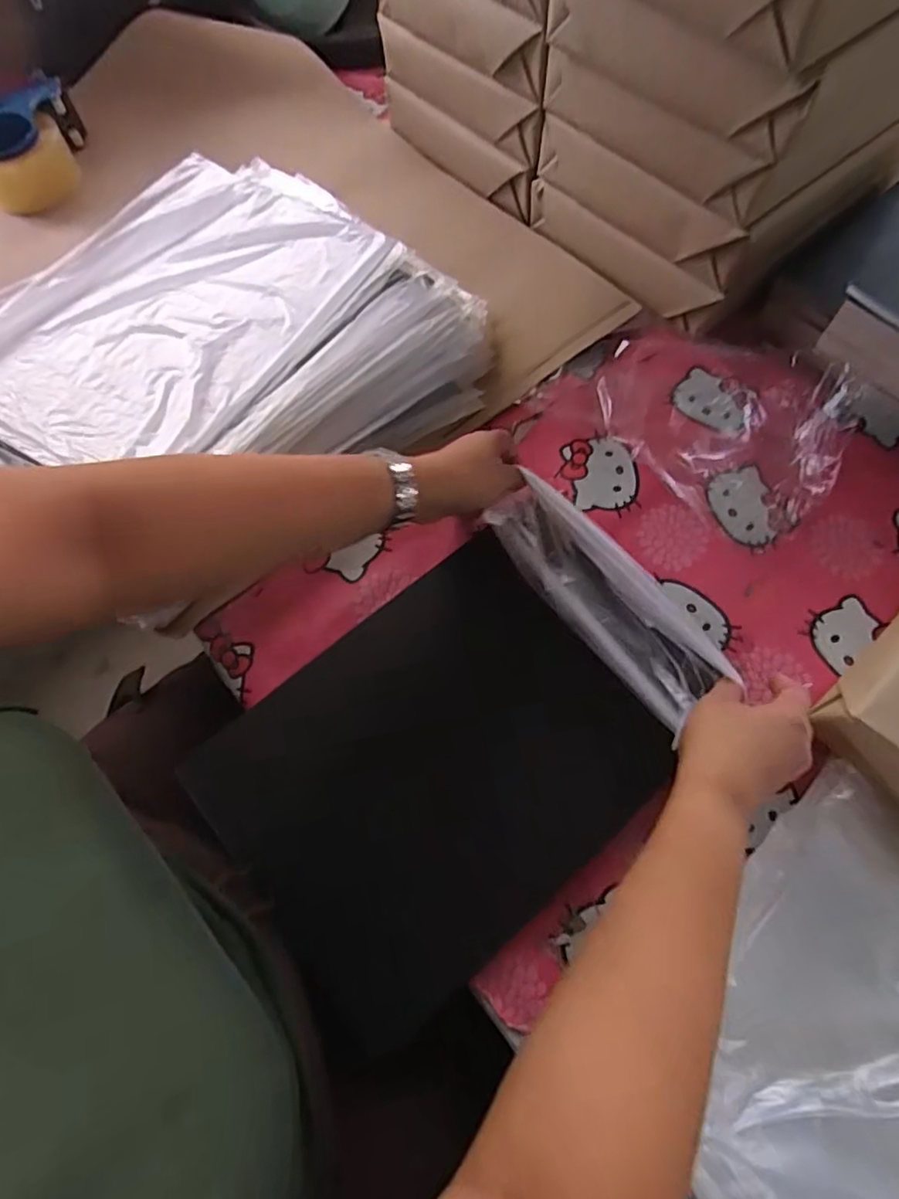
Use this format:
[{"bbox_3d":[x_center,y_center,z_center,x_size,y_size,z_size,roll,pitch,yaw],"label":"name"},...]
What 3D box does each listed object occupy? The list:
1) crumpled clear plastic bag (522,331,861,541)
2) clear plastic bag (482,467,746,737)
[{"bbox_3d":[0.248,-0.196,0.578,0.275,0.057,0.203,37,72,15],"label":"crumpled clear plastic bag"},{"bbox_3d":[0.123,-0.008,0.476,0.071,0.030,0.214,-35,72,-13],"label":"clear plastic bag"}]

